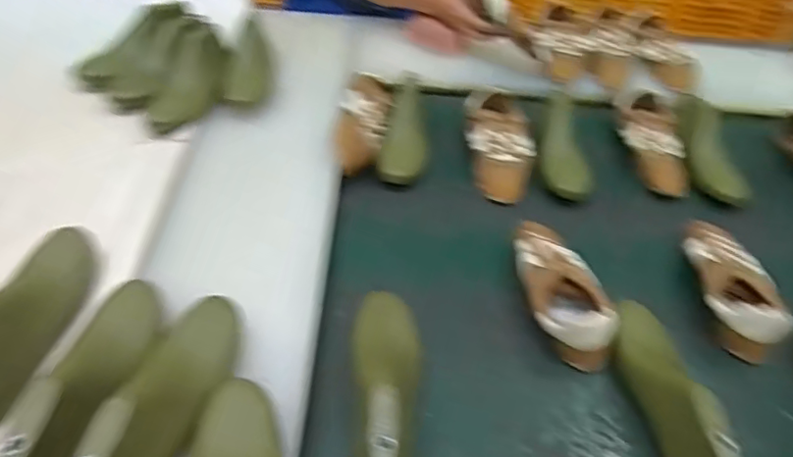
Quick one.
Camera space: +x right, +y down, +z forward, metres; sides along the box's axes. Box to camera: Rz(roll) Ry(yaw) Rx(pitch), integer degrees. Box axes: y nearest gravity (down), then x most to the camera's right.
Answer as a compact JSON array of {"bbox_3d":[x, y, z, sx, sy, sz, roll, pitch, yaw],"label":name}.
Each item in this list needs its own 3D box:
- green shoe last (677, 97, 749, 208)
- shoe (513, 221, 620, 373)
[{"bbox_3d":[0.550,-0.152,1.013,0.069,0.075,0.250,0,46,-5],"label":"green shoe last"},{"bbox_3d":[0.220,0.087,0.771,0.103,0.081,0.214,-5,46,-10],"label":"shoe"}]

